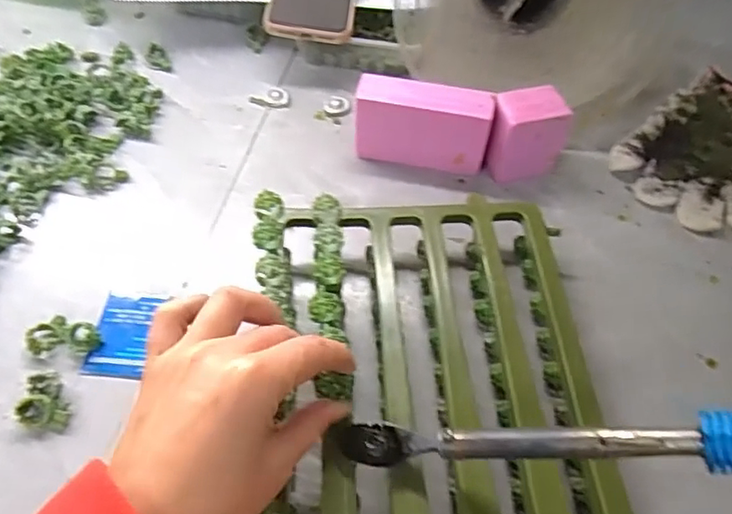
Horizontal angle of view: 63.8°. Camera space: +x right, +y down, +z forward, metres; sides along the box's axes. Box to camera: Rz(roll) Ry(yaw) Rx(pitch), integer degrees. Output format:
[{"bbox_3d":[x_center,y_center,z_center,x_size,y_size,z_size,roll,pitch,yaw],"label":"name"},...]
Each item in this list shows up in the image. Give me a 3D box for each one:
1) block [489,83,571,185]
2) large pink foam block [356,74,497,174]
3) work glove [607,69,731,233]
[{"bbox_3d":[0.129,-0.100,0.488,0.062,0.069,0.045,-9,57,-8],"label":"block"},{"bbox_3d":[0.046,-0.106,0.487,0.106,0.071,0.034,8,56,3],"label":"large pink foam block"},{"bbox_3d":[0.324,-0.091,0.522,0.191,0.017,0.146,-38,65,-24],"label":"work glove"}]

